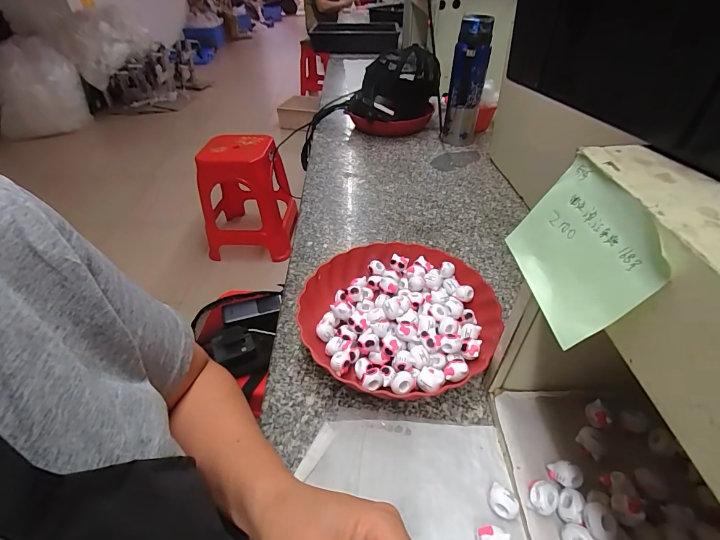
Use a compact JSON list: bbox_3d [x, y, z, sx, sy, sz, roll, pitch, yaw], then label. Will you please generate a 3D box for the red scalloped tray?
[{"bbox_3d":[0.049,0.054,0.452,0.222,0.045,0.229,-32,50,-30],"label":"red scalloped tray"}]

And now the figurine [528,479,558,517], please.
[{"bbox_3d":[0.152,0.190,0.294,0.022,0.024,0.021,-3,41,2],"label":"figurine"}]

